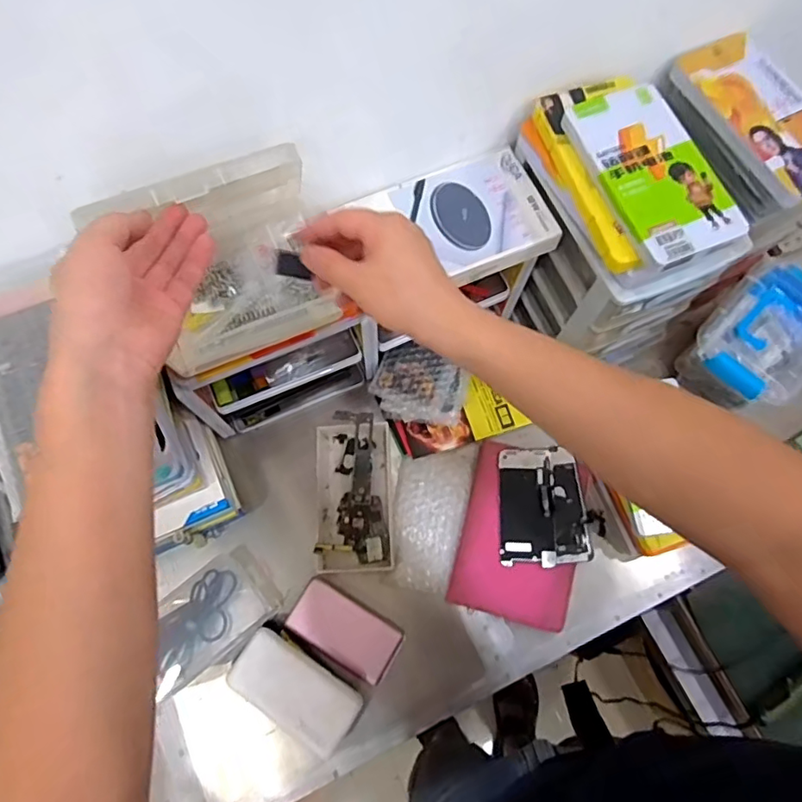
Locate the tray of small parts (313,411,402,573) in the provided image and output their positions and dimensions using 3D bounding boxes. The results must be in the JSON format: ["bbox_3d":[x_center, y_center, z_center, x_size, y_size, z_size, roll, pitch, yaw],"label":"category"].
[{"bbox_3d":[-0.054,0.112,0.692,0.101,0.034,0.188,-2,71,-1],"label":"tray of small parts"}]

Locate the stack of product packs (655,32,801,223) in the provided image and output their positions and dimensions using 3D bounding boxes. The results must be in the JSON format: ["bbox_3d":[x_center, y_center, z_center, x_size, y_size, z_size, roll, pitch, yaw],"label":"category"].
[{"bbox_3d":[0.371,-0.287,0.579,0.113,0.047,0.201,-27,74,-9],"label":"stack of product packs"}]

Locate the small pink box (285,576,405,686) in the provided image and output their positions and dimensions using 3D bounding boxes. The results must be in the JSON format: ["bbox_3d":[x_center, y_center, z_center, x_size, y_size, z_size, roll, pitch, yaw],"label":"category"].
[{"bbox_3d":[-0.065,0.267,0.651,0.127,0.011,0.067,31,74,9],"label":"small pink box"}]

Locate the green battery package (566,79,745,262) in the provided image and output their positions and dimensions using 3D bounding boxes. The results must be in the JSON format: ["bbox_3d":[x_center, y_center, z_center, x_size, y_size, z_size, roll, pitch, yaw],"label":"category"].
[{"bbox_3d":[0.228,-0.209,0.502,0.096,0.013,0.177,-21,73,-7],"label":"green battery package"}]

